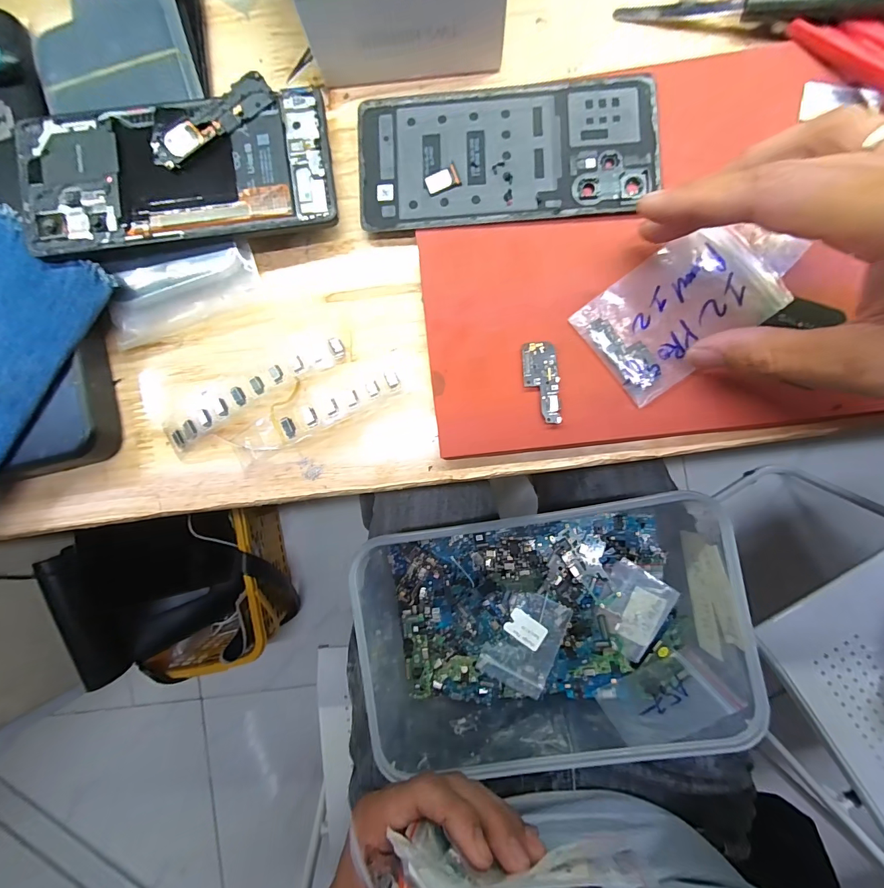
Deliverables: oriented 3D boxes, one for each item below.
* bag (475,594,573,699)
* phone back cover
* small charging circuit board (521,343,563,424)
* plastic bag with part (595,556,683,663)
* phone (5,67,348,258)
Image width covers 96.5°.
[{"bbox_3d":[0.066,0.157,0.313,0.051,0.009,0.075,22,90,4],"label":"bag"},{"bbox_3d":[0.033,-0.154,0.211,0.155,0.004,0.072,-3,88,4],"label":"phone back cover"},{"bbox_3d":[0.053,-0.032,0.207,0.018,0.004,0.043,-9,88,3],"label":"small charging circuit board"},{"bbox_3d":[0.145,0.127,0.302,0.048,0.010,0.062,33,91,4],"label":"plastic bag with part"},{"bbox_3d":[-0.135,-0.140,0.202,0.153,0.008,0.072,-8,91,-4],"label":"phone"}]

